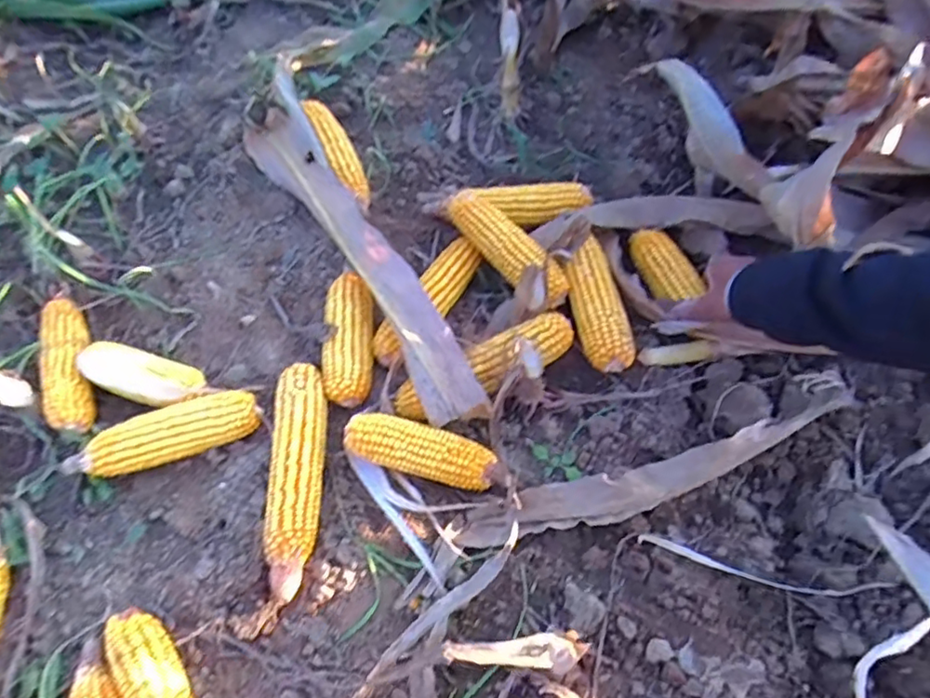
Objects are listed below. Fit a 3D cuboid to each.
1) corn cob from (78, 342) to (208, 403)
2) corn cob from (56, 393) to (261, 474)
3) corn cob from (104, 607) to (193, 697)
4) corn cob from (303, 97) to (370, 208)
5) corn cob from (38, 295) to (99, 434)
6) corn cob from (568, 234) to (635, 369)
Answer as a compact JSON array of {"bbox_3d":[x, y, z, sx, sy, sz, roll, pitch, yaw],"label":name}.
[{"bbox_3d":[-0.351,0.030,0.674,0.155,0.045,0.054,14,61,11],"label":"corn cob"},{"bbox_3d":[-0.304,0.092,0.633,0.189,0.056,0.049,-18,60,-8],"label":"corn cob"},{"bbox_3d":[-0.257,0.270,0.509,0.047,0.035,0.134,-37,64,-18],"label":"corn cob"},{"bbox_3d":[-0.170,-0.261,0.829,0.043,0.053,0.205,-22,61,-10],"label":"corn cob"},{"bbox_3d":[-0.460,0.013,0.712,0.054,0.052,0.214,-22,61,-10],"label":"corn cob"},{"bbox_3d":[0.143,-0.048,0.676,0.051,0.043,0.158,-10,57,-2],"label":"corn cob"}]

